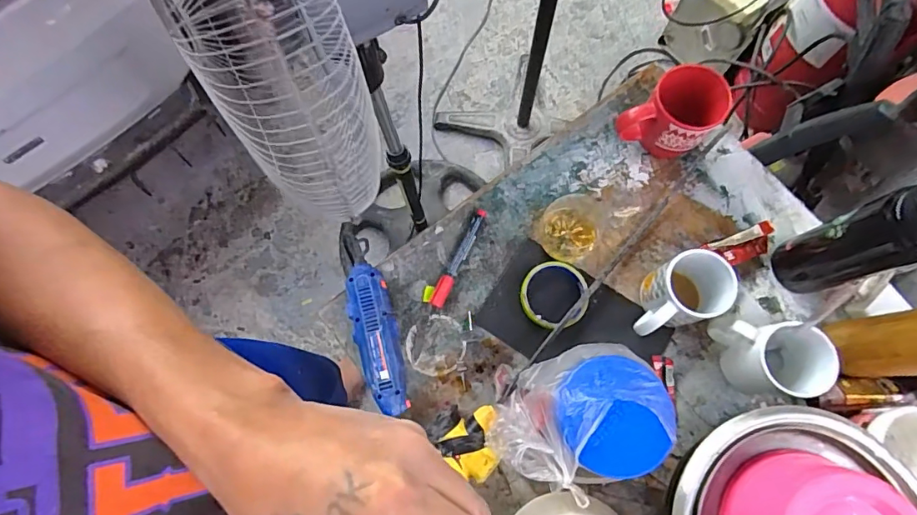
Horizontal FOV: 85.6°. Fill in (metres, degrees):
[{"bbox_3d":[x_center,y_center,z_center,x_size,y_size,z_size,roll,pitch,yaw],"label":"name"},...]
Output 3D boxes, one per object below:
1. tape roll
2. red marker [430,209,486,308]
[{"bbox_3d":[0.126,0.048,0.644,0.086,0.019,0.086,0,75,0],"label":"tape roll"},{"bbox_3d":[0.000,-0.001,0.665,0.019,0.018,0.145,25,77,7],"label":"red marker"}]

